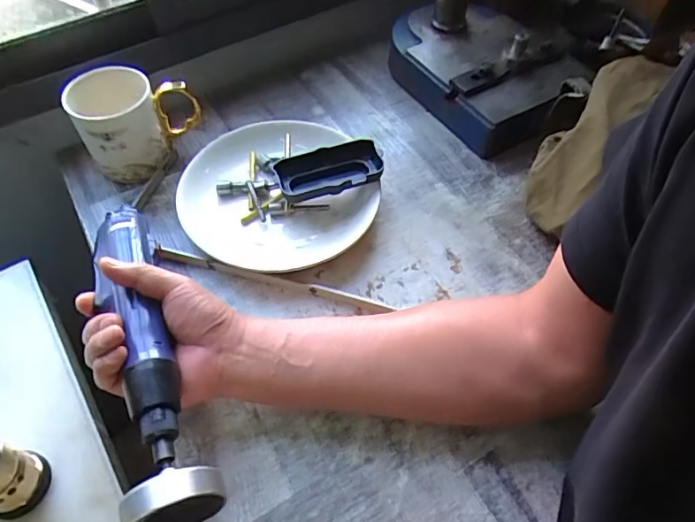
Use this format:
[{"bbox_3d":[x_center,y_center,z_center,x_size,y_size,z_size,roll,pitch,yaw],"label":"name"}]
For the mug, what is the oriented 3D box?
[{"bbox_3d":[-0.224,-0.150,0.539,0.118,0.095,0.083,-19,57,-14],"label":"mug"}]

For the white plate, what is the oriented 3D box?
[{"bbox_3d":[-0.079,-0.073,0.517,0.186,0.034,0.165,-23,58,-16],"label":"white plate"}]

